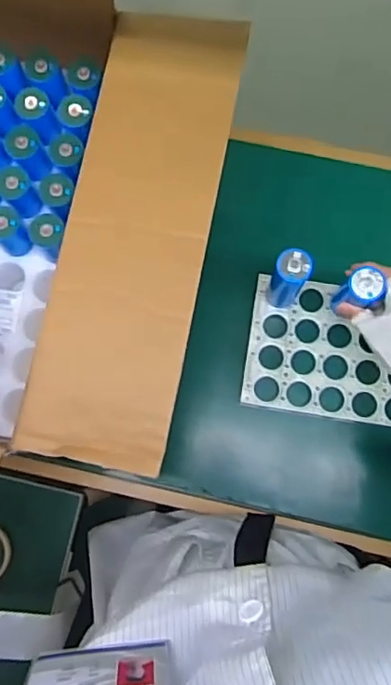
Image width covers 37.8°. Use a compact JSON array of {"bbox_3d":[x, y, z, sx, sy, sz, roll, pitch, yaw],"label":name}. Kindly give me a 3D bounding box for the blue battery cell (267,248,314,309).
[{"bbox_3d":[0.113,-0.074,0.706,0.039,0.143,0.037,0,80,1],"label":"blue battery cell"}]

